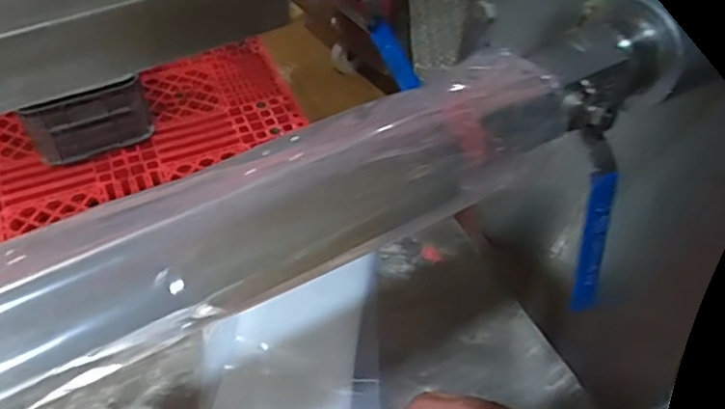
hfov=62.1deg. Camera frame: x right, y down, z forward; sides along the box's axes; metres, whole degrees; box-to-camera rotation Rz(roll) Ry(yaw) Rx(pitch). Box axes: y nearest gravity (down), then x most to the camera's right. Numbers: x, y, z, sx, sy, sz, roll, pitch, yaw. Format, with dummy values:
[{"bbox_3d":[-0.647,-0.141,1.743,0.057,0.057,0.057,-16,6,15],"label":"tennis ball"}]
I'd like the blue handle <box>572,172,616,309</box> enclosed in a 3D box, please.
[{"bbox_3d":[0.204,0.038,0.530,0.021,0.146,0.014,-16,34,-16],"label":"blue handle"}]

